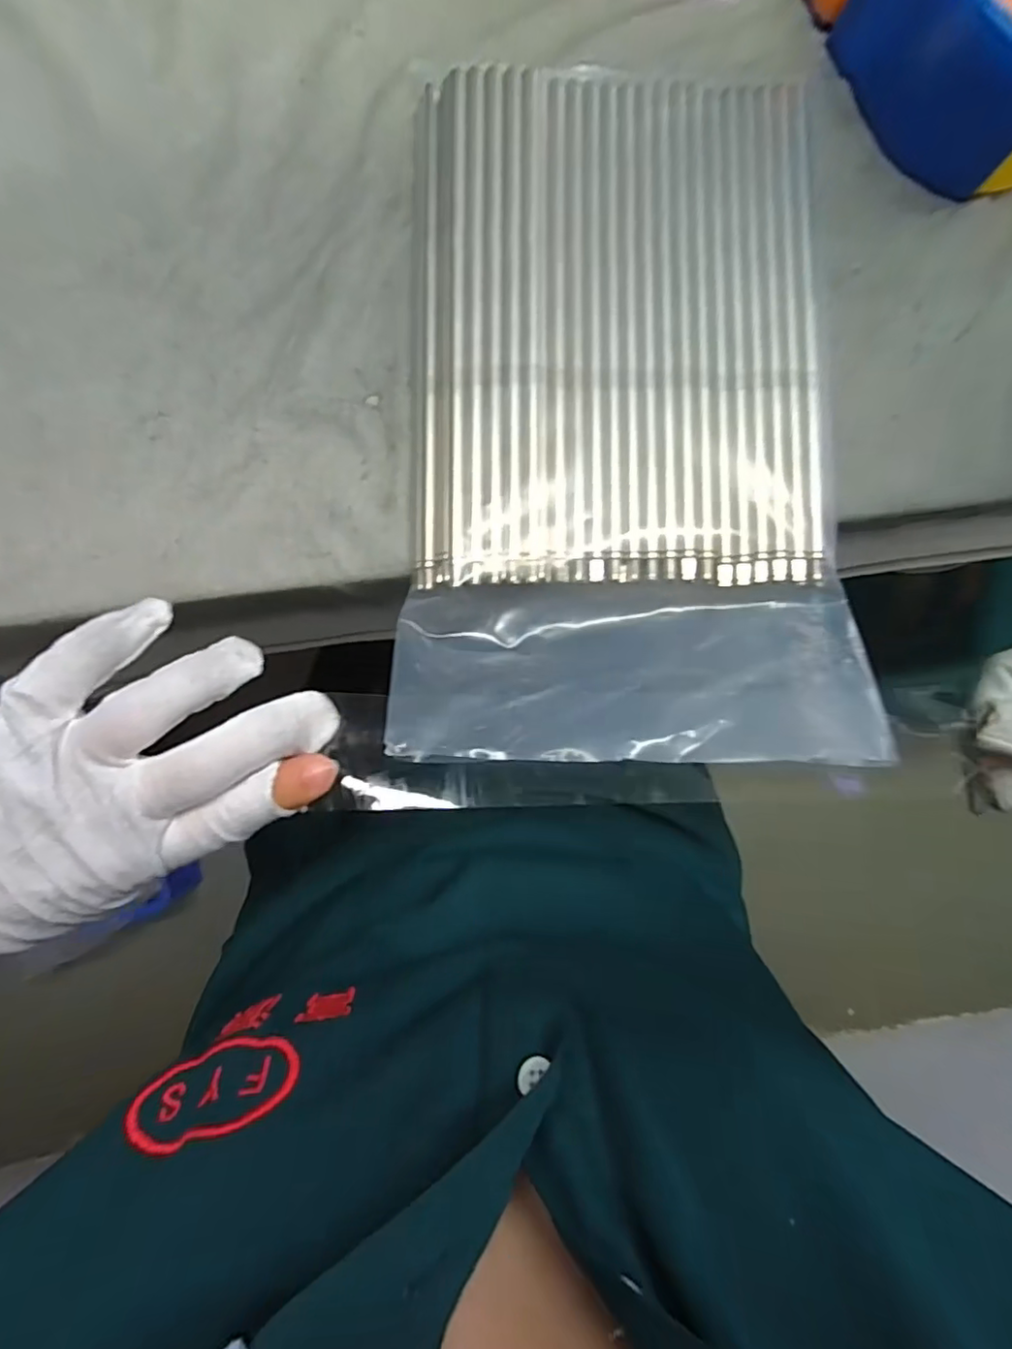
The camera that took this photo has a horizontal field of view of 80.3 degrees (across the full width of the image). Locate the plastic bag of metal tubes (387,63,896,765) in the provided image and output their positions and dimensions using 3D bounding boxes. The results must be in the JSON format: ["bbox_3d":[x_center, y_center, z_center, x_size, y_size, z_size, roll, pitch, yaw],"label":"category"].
[{"bbox_3d":[0.052,-0.116,0.250,0.184,0.045,0.297,1,87,-1],"label":"plastic bag of metal tubes"}]

